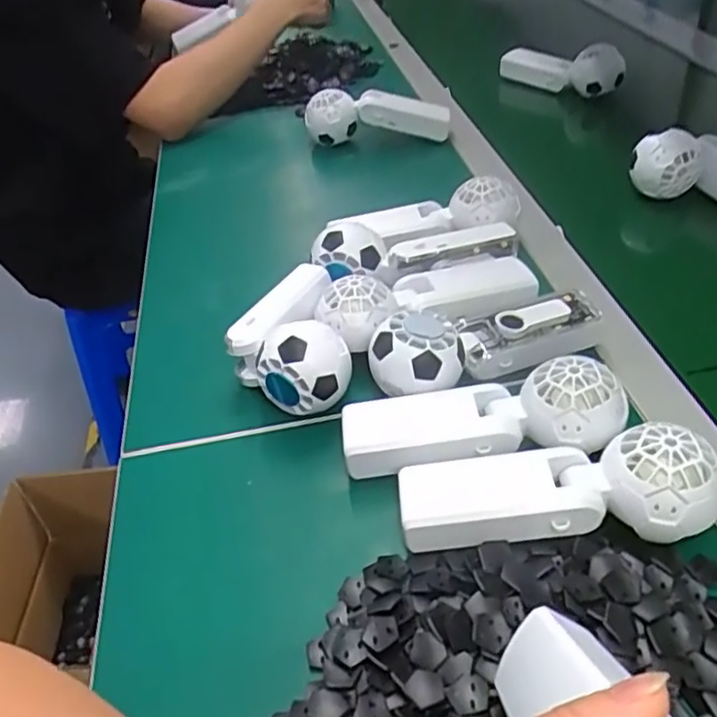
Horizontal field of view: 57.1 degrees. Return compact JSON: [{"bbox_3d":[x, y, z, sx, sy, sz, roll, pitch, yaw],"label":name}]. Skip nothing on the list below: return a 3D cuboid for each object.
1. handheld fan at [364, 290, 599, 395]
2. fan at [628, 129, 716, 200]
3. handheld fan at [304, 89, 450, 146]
[{"bbox_3d":[0.092,-0.016,0.455,0.171,0.047,0.052,-18,43,-14],"label":"handheld fan"},{"bbox_3d":[0.334,-0.178,0.624,0.136,0.053,0.061,25,52,29],"label":"fan"},{"bbox_3d":[0.020,-0.283,0.778,0.160,0.058,0.056,9,46,15],"label":"handheld fan"}]

